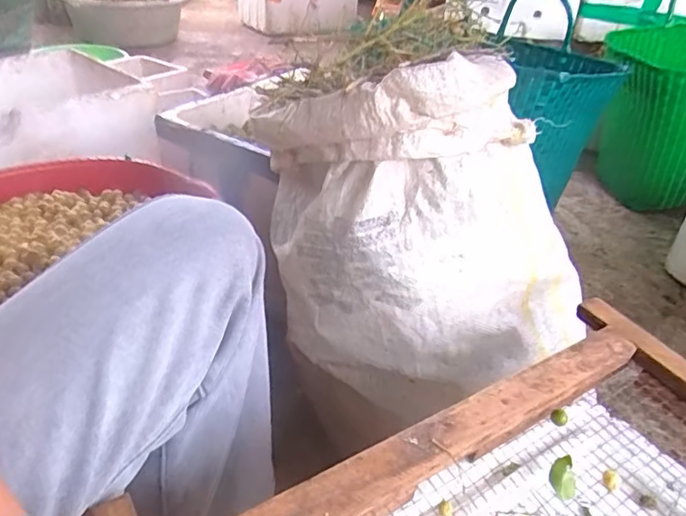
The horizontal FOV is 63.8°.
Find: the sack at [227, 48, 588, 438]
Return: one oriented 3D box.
[{"bbox_3d":[0.086,-0.043,0.598,0.252,0.334,0.268,-26,44,-36],"label":"sack"}]

